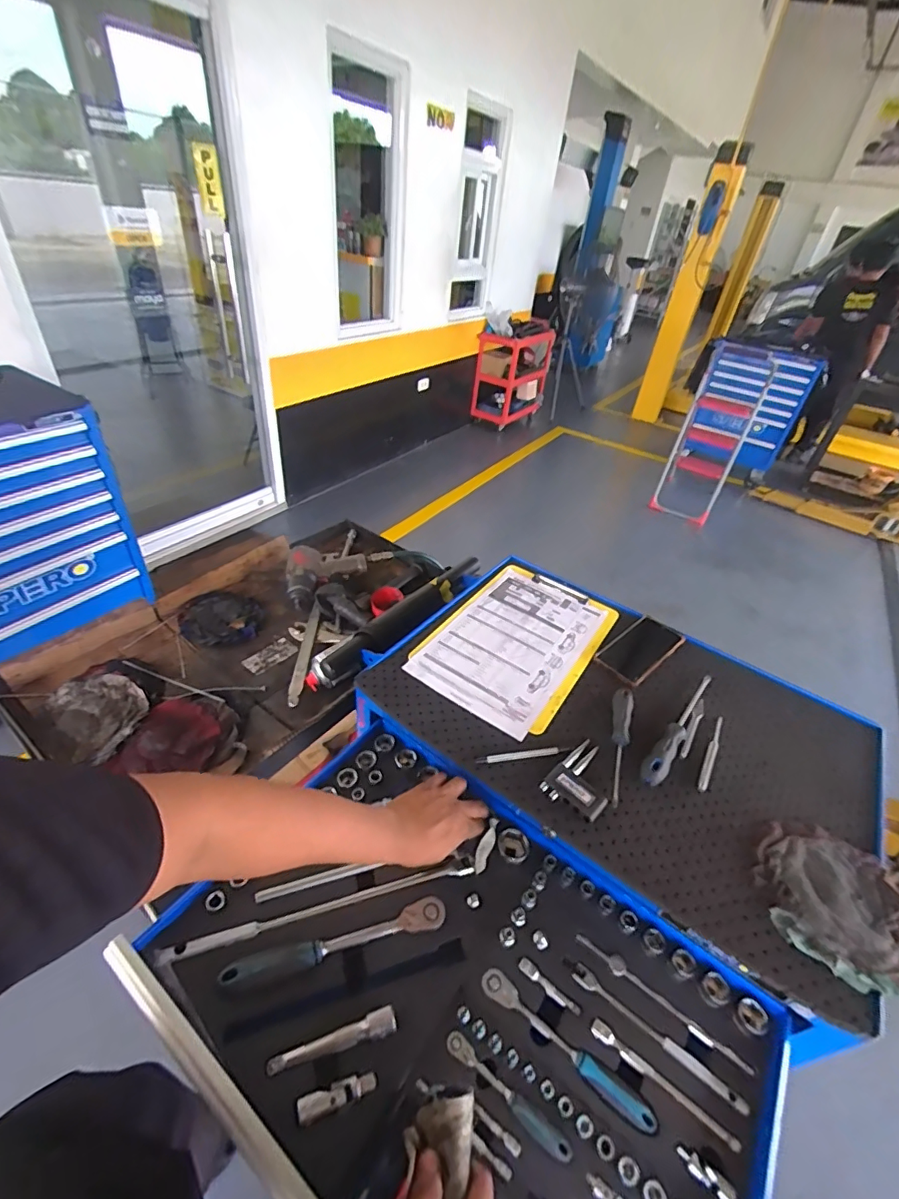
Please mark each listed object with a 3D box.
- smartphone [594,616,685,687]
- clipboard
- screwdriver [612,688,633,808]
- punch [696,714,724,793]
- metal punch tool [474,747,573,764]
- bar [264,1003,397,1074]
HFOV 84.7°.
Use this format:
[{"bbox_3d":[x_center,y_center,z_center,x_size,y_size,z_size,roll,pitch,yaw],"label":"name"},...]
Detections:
[{"bbox_3d":[0.331,0.082,0.847,0.171,0.013,0.083,-26,49,-36],"label":"smartphone"},{"bbox_3d":[0.119,0.062,0.833,0.235,0.012,0.353,27,42,23],"label":"clipboard"},{"bbox_3d":[0.233,0.192,0.679,0.027,0.023,0.178,17,39,12],"label":"screwdriver"},{"bbox_3d":[0.368,0.214,0.693,0.013,0.007,0.144,26,41,22],"label":"punch"},{"bbox_3d":[0.102,0.211,0.673,0.133,0.008,0.013,-3,39,-13],"label":"metal punch tool"},{"bbox_3d":[-0.114,0.432,0.483,0.122,0.019,0.021,-5,40,-16],"label":"bar"}]

